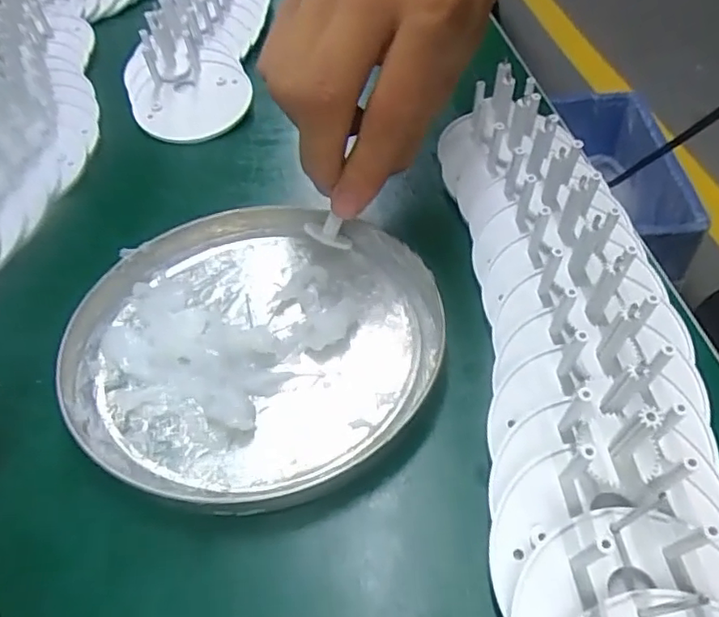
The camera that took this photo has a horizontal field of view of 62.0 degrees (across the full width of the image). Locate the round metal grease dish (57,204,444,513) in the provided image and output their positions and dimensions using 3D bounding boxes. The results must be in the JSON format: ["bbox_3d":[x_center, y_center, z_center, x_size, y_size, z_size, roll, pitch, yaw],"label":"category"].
[{"bbox_3d":[-0.037,0.008,0.211,0.120,0.016,0.125,-3,48,3],"label":"round metal grease dish"}]

